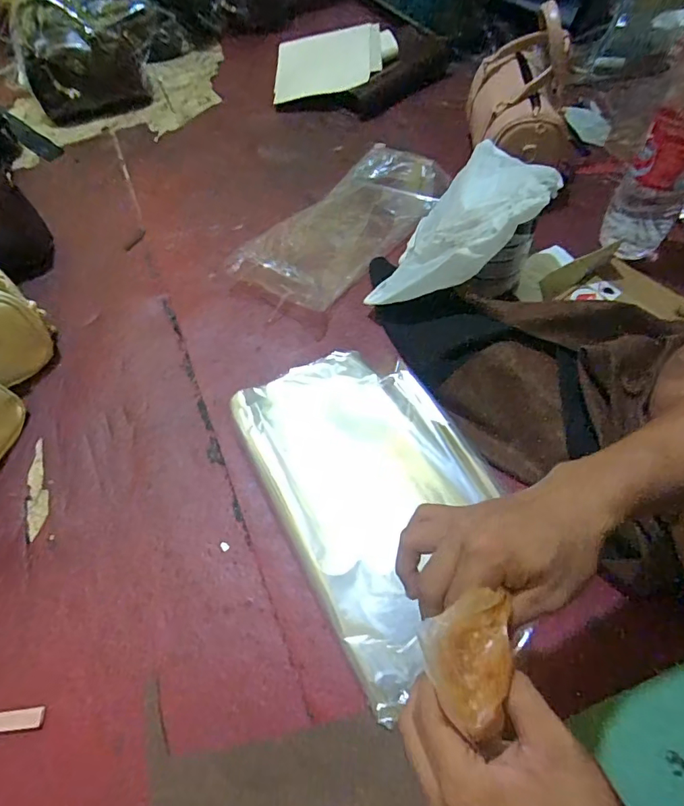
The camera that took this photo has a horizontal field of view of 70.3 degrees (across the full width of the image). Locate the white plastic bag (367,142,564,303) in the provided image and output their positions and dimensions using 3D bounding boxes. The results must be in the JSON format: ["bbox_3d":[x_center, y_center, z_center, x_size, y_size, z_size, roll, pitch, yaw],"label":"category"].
[{"bbox_3d":[0.159,-0.229,0.636,0.171,0.136,0.244,39,70,24],"label":"white plastic bag"}]

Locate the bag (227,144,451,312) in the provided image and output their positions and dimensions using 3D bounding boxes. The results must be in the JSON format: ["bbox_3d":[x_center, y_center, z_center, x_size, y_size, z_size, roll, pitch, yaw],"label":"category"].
[{"bbox_3d":[0.012,-0.303,0.779,0.176,0.052,0.399,30,66,21],"label":"bag"}]

